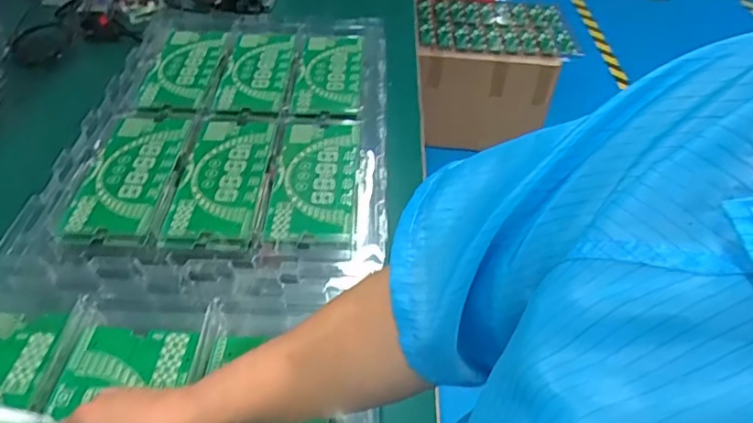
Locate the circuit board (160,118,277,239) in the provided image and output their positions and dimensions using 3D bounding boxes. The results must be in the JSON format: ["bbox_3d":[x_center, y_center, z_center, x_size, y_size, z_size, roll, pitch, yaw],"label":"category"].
[{"bbox_3d":[-0.215,-0.056,0.781,0.111,0.010,0.243,2,47,0],"label":"circuit board"}]

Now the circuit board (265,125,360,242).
[{"bbox_3d":[-0.086,-0.052,0.786,0.114,0.009,0.242,1,47,2],"label":"circuit board"}]

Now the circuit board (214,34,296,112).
[{"bbox_3d":[-0.208,-0.252,0.980,0.105,0.011,0.230,1,51,3],"label":"circuit board"}]

